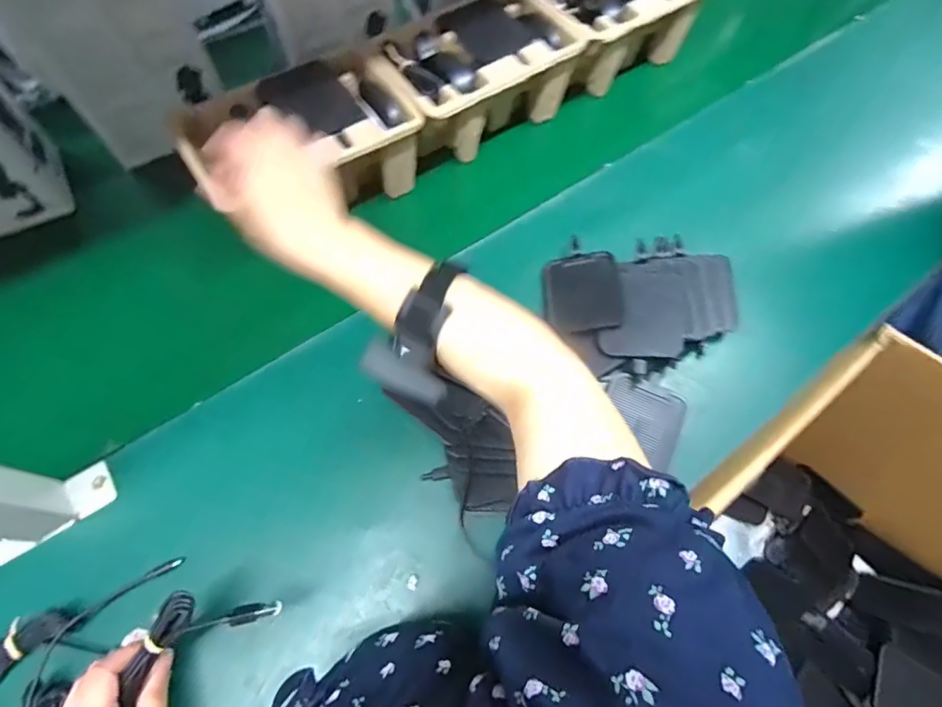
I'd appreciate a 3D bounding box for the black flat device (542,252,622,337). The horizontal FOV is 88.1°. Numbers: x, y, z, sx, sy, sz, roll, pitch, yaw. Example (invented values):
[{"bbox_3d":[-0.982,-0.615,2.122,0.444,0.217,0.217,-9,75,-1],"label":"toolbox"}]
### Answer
[{"bbox_3d":[0.119,-0.066,0.531,0.080,0.010,0.095,-8,68,20],"label":"black flat device"}]

